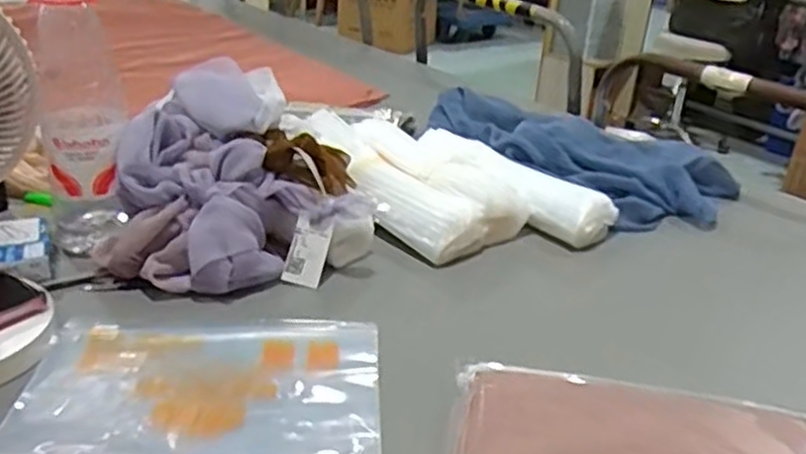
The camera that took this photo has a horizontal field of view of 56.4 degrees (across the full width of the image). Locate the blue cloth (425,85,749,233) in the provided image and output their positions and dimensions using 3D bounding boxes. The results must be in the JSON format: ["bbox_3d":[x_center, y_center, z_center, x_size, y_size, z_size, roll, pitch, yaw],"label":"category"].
[{"bbox_3d":[0.268,-0.117,1.134,0.431,0.077,0.288,27,35,37],"label":"blue cloth"}]

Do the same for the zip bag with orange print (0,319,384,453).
[{"bbox_3d":[-0.166,0.141,0.639,0.292,0.014,0.210,2,27,-5],"label":"zip bag with orange print"}]

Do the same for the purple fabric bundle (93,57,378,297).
[{"bbox_3d":[-0.175,-0.050,0.840,0.276,0.170,0.229,8,28,7],"label":"purple fabric bundle"}]

